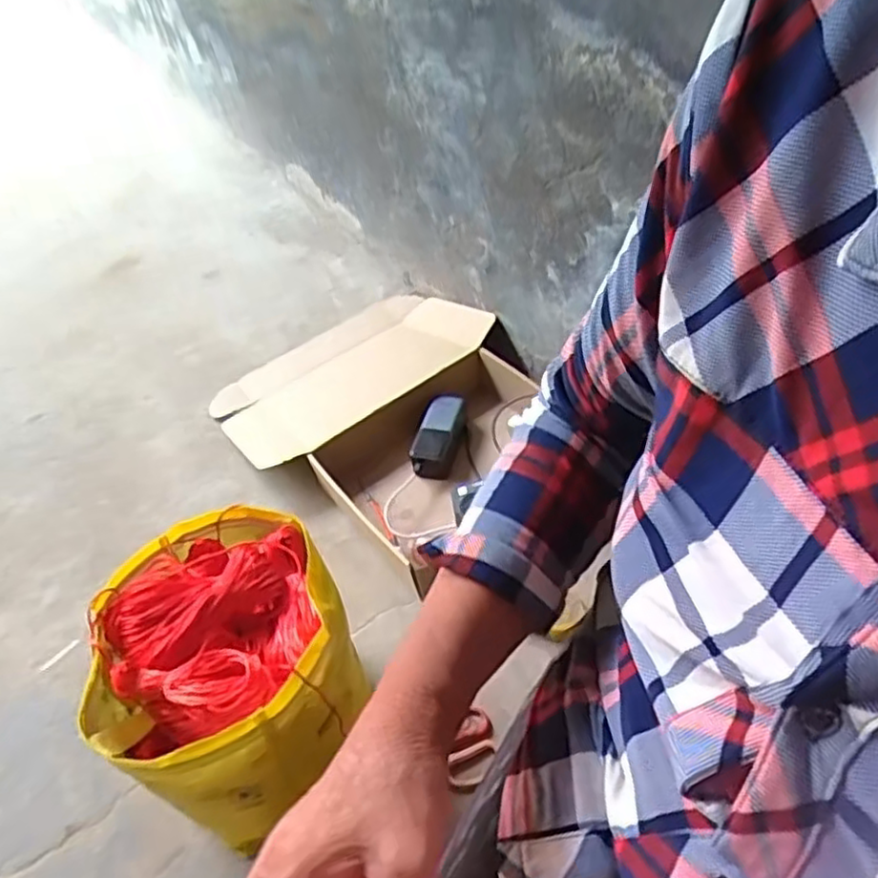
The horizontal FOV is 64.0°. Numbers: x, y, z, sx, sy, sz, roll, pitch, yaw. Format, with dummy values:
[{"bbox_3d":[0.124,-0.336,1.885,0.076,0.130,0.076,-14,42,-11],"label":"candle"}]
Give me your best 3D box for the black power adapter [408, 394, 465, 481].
[{"bbox_3d":[-0.001,-0.003,1.043,0.063,0.050,0.134,7,48,13],"label":"black power adapter"}]

